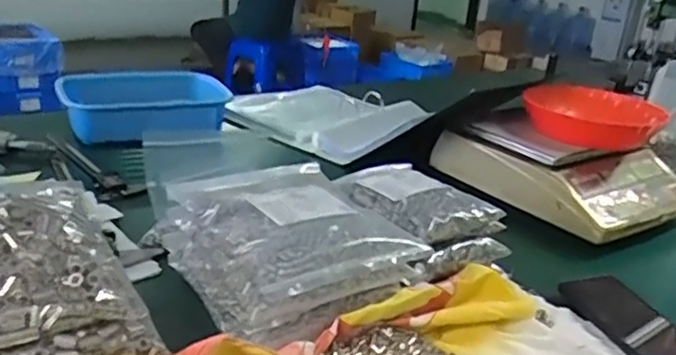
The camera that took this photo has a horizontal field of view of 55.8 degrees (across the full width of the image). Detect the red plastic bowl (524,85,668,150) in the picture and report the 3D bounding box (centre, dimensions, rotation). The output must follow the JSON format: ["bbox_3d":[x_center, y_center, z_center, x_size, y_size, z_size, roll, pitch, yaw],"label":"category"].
[{"bbox_3d":[0.397,-0.097,1.011,0.203,0.064,0.203,5,21,-2],"label":"red plastic bowl"}]

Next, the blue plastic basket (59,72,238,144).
[{"bbox_3d":[-0.358,-0.136,1.183,0.281,0.085,0.147,-4,24,-23],"label":"blue plastic basket"}]

